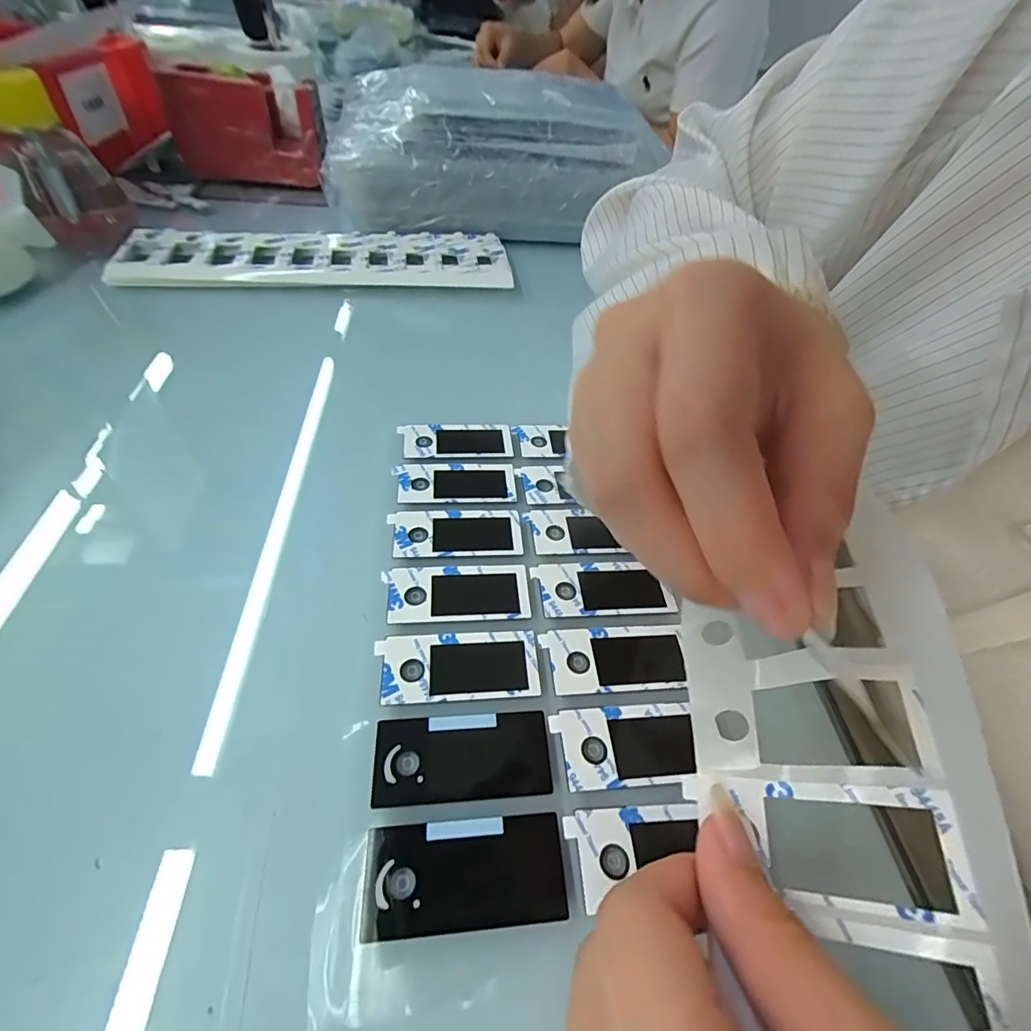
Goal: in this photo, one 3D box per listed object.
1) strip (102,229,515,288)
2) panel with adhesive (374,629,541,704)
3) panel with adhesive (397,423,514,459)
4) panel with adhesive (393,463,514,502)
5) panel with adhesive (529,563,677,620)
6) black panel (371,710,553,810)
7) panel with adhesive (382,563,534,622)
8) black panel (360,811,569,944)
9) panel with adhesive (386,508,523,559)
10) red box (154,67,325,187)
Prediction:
[{"bbox_3d":[-0.152,-0.203,0.394,0.289,0.014,0.080,-3,49,-10],"label":"strip"},{"bbox_3d":[-0.022,0.057,0.191,0.060,0.004,0.027,-1,49,-8],"label":"panel with adhesive"},{"bbox_3d":[-0.033,-0.041,0.276,0.060,0.007,0.028,-3,49,-9],"label":"panel with adhesive"},{"bbox_3d":[-0.031,-0.017,0.255,0.060,0.004,0.027,-2,49,-9],"label":"panel with adhesive"},{"bbox_3d":[0.039,0.032,0.220,0.059,0.004,0.026,-1,49,-8],"label":"panel with adhesive"},{"bbox_3d":[-0.018,0.083,0.170,0.059,0.004,0.028,-1,49,-8],"label":"black panel"},{"bbox_3d":[-0.025,0.032,0.213,0.060,0.004,0.027,-1,49,-8],"label":"panel with adhesive"},{"bbox_3d":[-0.015,0.107,0.149,0.058,0.004,0.028,-1,49,-8],"label":"black panel"},{"bbox_3d":[-0.028,0.008,0.234,0.060,0.004,0.028,-1,49,-8],"label":"panel with adhesive"},{"bbox_3d":[-0.259,-0.376,0.481,0.134,0.076,0.053,-2,49,-9],"label":"red box"}]

